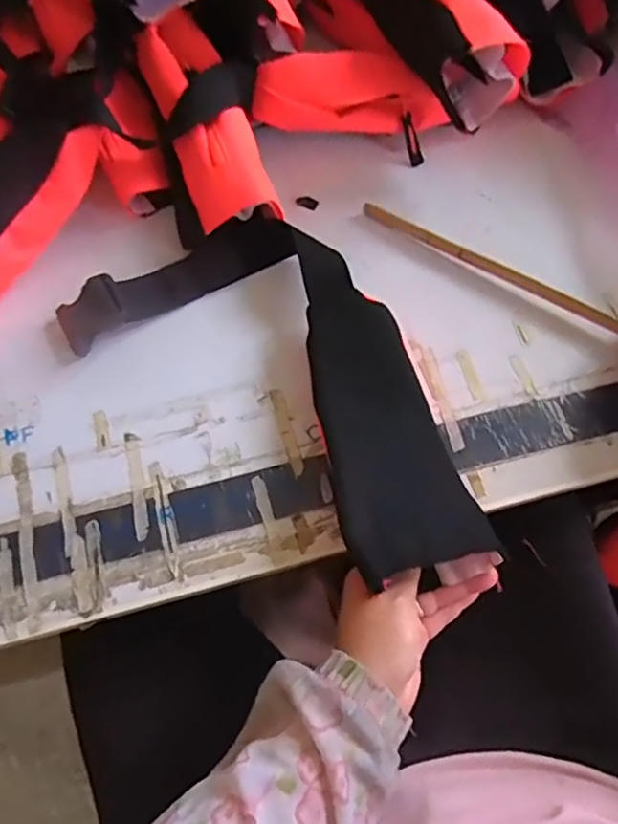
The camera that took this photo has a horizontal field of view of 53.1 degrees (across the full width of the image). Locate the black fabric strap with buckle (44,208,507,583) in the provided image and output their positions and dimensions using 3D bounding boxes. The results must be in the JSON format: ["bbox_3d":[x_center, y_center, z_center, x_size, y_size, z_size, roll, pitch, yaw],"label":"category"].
[{"bbox_3d":[-0.010,-0.021,0.458,0.174,0.036,0.332,-37,70,-13],"label":"black fabric strap with buckle"}]

